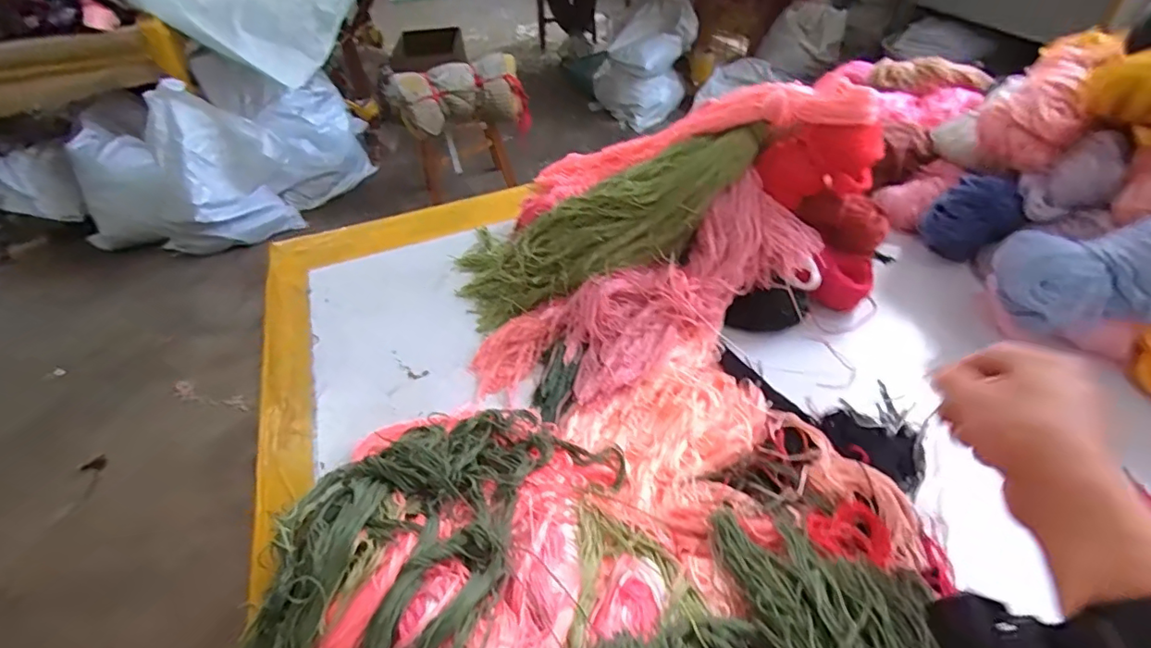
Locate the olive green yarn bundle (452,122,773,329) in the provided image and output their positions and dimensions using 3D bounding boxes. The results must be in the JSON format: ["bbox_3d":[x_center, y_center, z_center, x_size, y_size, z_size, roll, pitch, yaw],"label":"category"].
[{"bbox_3d":[0.027,-0.111,0.568,0.349,0.068,0.153,-24,42,18],"label":"olive green yarn bundle"}]

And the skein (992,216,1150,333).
[{"bbox_3d":[0.465,-0.042,0.465,0.138,0.065,0.090,-7,84,25],"label":"skein"}]

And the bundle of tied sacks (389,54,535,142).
[{"bbox_3d":[-0.366,-0.732,1.709,0.427,0.218,0.154,-25,48,-19],"label":"bundle of tied sacks"}]

